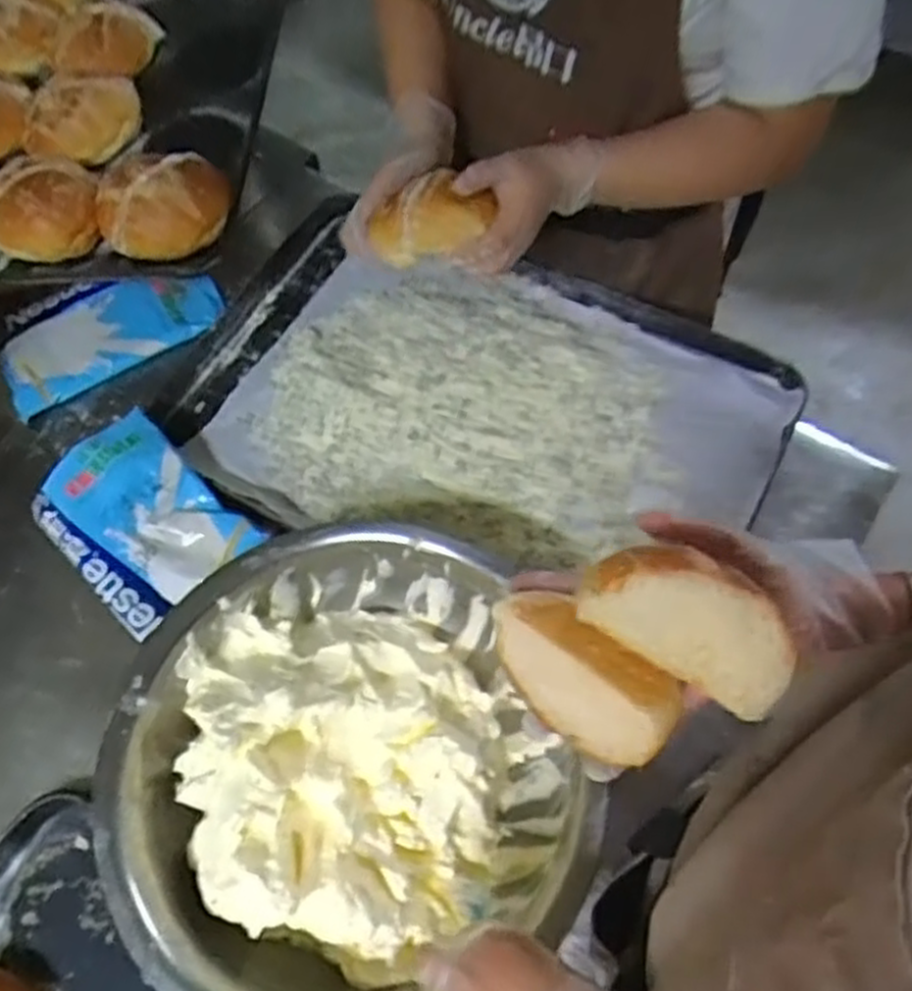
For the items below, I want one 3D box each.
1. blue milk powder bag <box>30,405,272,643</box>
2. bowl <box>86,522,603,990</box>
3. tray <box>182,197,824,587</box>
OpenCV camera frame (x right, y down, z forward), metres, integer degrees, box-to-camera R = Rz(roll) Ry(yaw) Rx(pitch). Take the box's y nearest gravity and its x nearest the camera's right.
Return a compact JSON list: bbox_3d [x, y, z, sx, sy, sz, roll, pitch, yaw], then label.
[{"bbox_3d":[-0.303,0.026,0.758,0.185,0.022,0.146,42,82,9],"label":"blue milk powder bag"},{"bbox_3d":[-0.095,0.219,0.622,0.328,0.110,0.353,-1,60,1],"label":"bowl"},{"bbox_3d":[0.017,-0.091,0.826,0.598,0.048,0.397,23,65,16],"label":"tray"}]

